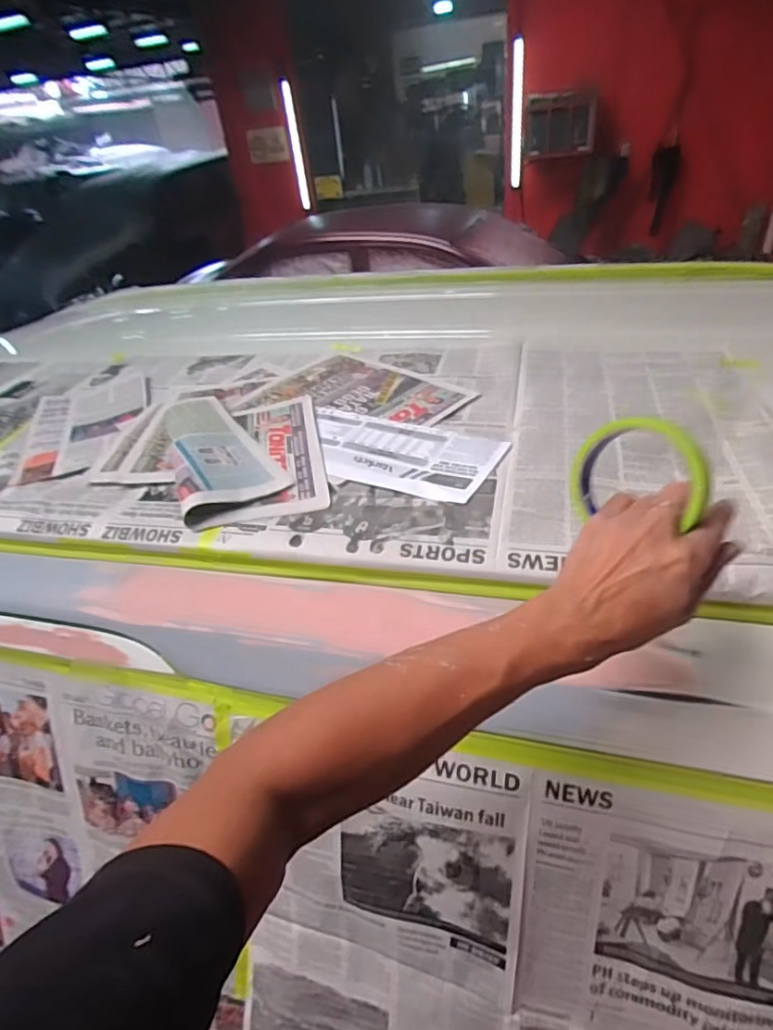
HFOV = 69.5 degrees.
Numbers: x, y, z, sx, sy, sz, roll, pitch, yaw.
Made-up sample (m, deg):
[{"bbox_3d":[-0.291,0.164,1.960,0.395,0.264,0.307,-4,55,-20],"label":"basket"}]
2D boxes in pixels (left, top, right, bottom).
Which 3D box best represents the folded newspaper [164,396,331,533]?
[{"bbox_3d":[-0.191,-0.092,0.743,0.203,0.030,0.296,-12,37,-6],"label":"folded newspaper"}]

